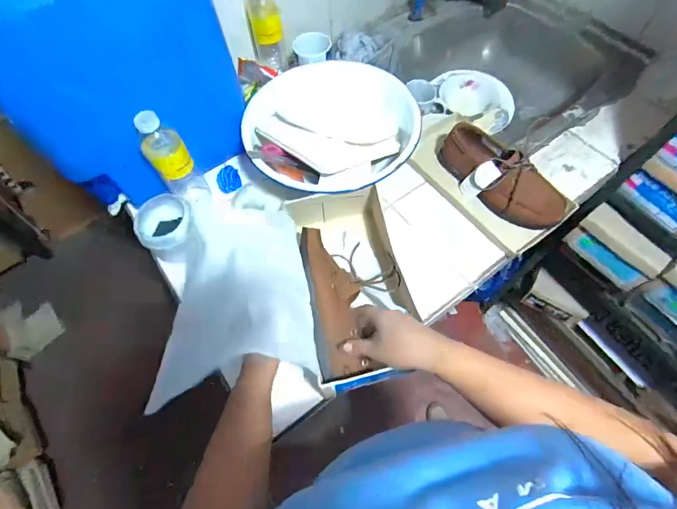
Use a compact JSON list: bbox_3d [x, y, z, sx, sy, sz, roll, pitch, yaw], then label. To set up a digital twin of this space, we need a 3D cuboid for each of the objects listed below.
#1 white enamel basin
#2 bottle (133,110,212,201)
[{"bbox_3d":[-0.013,-0.236,0.695,0.305,0.085,0.269,-5,64,0],"label":"white enamel basin"},{"bbox_3d":[-0.266,-0.144,0.605,0.056,0.209,0.054,-33,68,-13],"label":"bottle"}]

